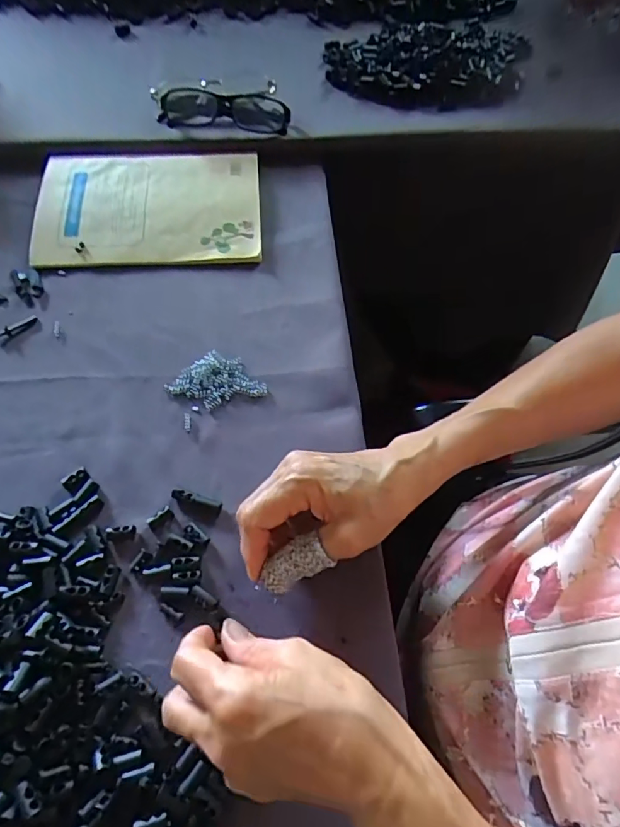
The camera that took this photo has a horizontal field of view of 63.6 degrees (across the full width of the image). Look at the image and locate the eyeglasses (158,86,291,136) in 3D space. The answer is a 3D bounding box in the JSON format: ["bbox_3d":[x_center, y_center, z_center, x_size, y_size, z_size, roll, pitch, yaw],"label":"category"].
[{"bbox_3d":[-0.088,-0.311,0.516,0.130,0.033,0.042,2,63,0],"label":"eyeglasses"}]

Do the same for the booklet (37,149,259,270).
[{"bbox_3d":[-0.156,-0.201,0.481,0.211,0.013,0.145,-3,63,-3],"label":"booklet"}]

